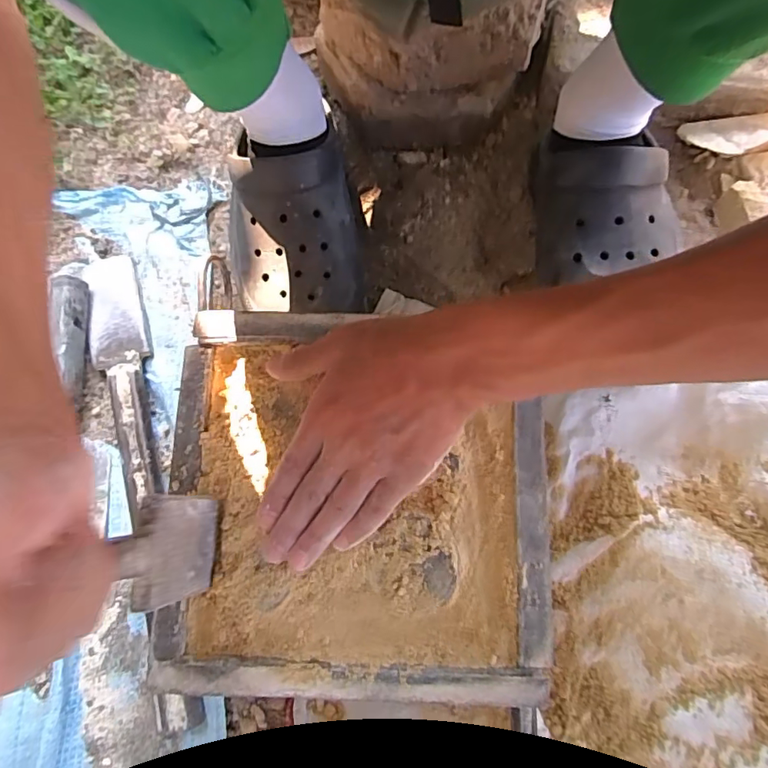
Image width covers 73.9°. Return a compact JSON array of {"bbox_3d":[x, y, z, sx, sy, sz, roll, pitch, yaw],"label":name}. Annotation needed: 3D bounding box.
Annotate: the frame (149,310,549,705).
[{"bbox_3d":[-0.019,0.070,0.330,0.236,0.022,0.235,1,73,2],"label":"frame"}]

